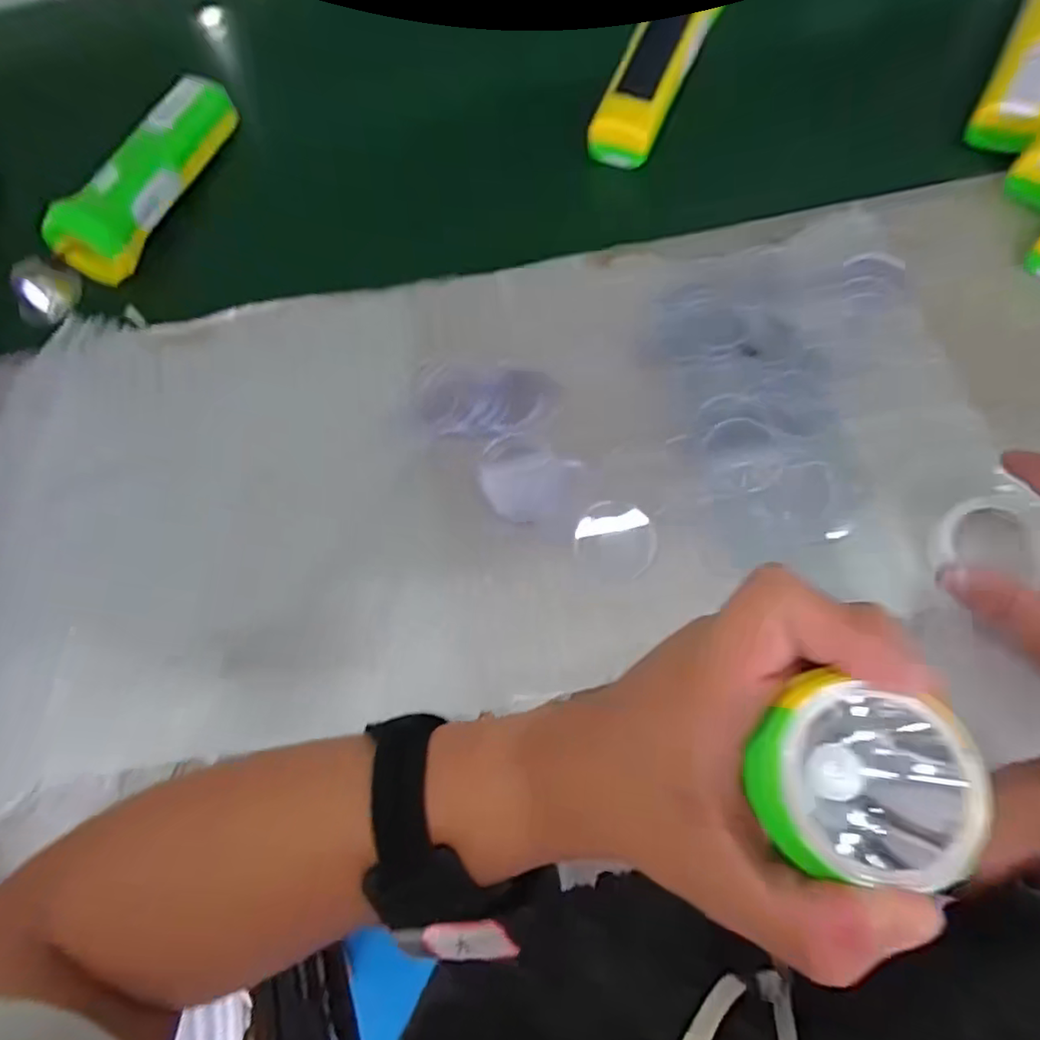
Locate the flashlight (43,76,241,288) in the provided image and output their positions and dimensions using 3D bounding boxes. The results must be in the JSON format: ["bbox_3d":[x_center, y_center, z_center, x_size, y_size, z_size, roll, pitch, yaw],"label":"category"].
[{"bbox_3d":[-0.255,-0.244,0.402,0.042,0.049,0.165,20,77,7],"label":"flashlight"}]

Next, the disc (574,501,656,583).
[{"bbox_3d":[0.052,0.012,0.320,0.042,0.006,0.042,0,75,2],"label":"disc"}]

